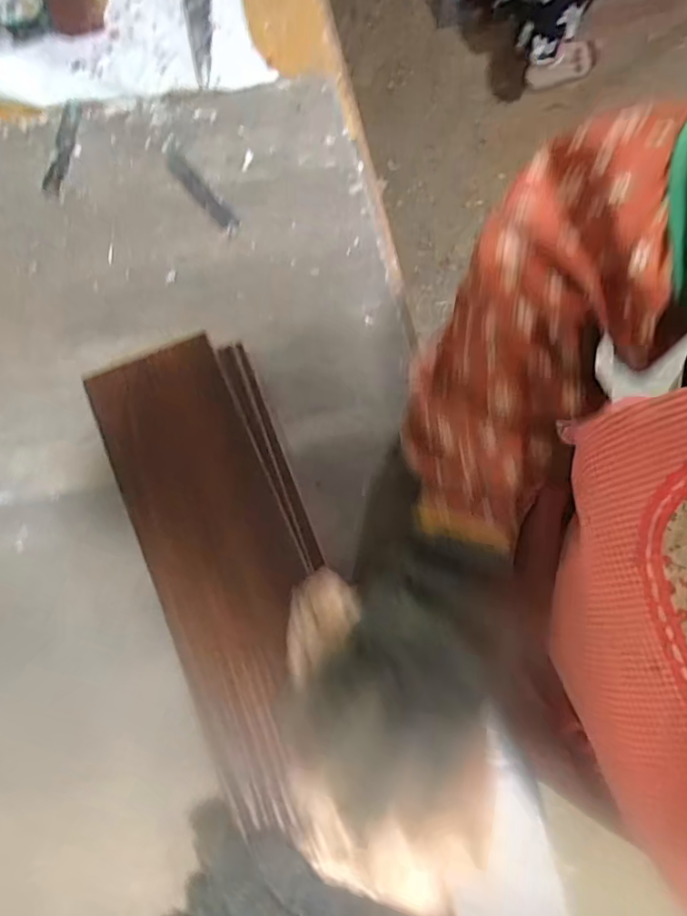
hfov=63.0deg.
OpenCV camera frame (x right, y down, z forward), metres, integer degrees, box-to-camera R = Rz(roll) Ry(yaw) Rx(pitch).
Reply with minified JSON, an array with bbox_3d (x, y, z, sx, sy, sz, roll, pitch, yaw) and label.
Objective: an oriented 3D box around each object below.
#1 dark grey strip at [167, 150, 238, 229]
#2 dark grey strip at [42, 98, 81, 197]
[{"bbox_3d":[-0.119,-0.219,0.458,0.016,0.004,0.093,-36,77,-12],"label":"dark grey strip"},{"bbox_3d":[-0.237,-0.264,0.476,0.017,0.010,0.106,0,72,-2],"label":"dark grey strip"}]

